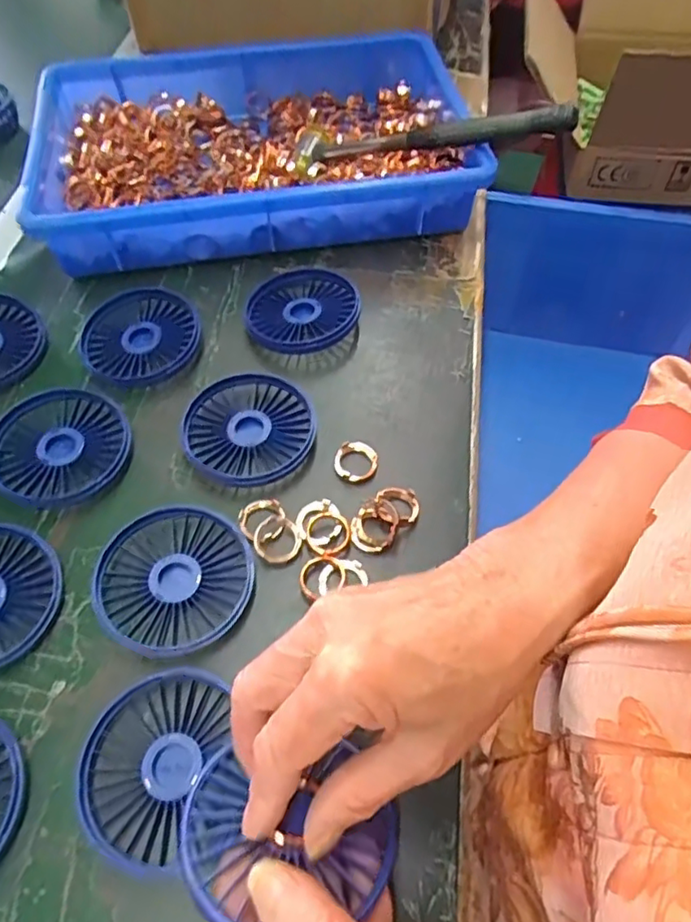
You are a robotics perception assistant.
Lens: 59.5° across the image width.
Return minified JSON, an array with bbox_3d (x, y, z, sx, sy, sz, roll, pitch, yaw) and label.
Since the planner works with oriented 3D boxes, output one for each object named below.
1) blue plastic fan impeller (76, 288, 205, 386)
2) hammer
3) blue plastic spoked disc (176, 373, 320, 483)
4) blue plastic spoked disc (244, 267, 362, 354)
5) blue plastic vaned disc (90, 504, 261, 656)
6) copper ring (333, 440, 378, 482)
[{"bbox_3d":[-0.154,-0.093,0.451,0.085,0.018,0.084,0,58,-1],"label":"blue plastic fan impeller"},{"bbox_3d":[0.069,-0.263,0.499,0.227,0.029,0.055,6,56,24],"label":"hammer"},{"bbox_3d":[-0.065,-0.021,0.409,0.086,0.014,0.082,0,58,-1],"label":"blue plastic spoked disc"},{"bbox_3d":[-0.035,-0.114,0.467,0.084,0.022,0.088,0,58,-1],"label":"blue plastic spoked disc"},{"bbox_3d":[-0.098,0.068,0.348,0.085,0.012,0.085,0,58,-1],"label":"blue plastic vaned disc"},{"bbox_3d":[0.007,0.000,0.396,0.028,0.007,0.027,0,58,-1],"label":"copper ring"}]

